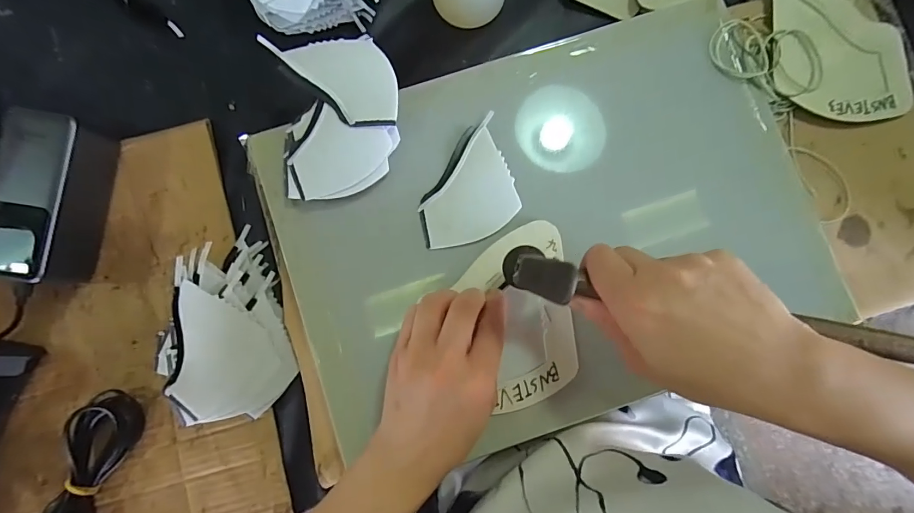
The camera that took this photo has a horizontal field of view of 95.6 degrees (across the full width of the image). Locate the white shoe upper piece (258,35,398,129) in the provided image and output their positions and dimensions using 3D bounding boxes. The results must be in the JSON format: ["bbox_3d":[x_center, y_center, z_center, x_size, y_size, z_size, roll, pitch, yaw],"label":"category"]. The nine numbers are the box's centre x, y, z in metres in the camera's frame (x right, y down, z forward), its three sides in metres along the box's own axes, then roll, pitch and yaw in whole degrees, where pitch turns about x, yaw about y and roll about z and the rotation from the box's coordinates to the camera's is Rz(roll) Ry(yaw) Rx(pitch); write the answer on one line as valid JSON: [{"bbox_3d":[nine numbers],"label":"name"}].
[{"bbox_3d":[-0.086,-0.147,0.321,0.114,0.013,0.062,44,86,3],"label":"white shoe upper piece"}]

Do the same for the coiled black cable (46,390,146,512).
[{"bbox_3d":[-0.292,0.179,0.323,0.041,0.024,0.145,19,85,2],"label":"coiled black cable"}]

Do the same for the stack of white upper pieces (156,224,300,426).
[{"bbox_3d":[-0.178,0.053,0.323,0.084,0.056,0.147,-14,85,-1],"label":"stack of white upper pieces"}]

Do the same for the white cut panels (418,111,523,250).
[{"bbox_3d":[0.005,-0.056,0.324,0.076,0.004,0.088,-14,85,-2],"label":"white cut panels"}]

